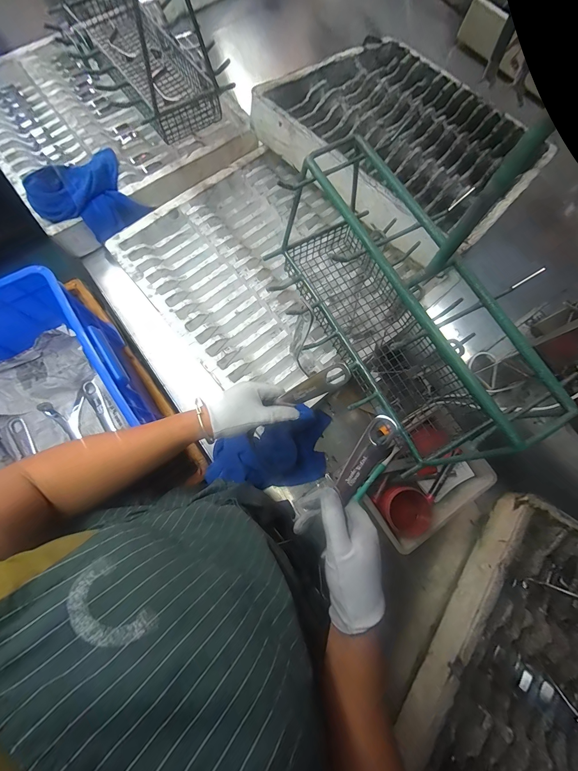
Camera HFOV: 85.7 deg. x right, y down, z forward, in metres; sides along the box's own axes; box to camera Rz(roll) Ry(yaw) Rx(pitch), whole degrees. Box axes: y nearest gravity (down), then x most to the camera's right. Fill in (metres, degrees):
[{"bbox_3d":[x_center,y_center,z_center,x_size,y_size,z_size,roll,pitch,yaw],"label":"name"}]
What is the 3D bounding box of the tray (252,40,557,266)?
[{"bbox_3d":[0.286,-0.581,0.710,0.545,0.114,0.535,44,79,8],"label":"tray"}]

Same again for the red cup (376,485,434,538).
[{"bbox_3d":[0.230,0.243,0.625,0.100,0.079,0.089,-32,80,-9],"label":"red cup"}]

